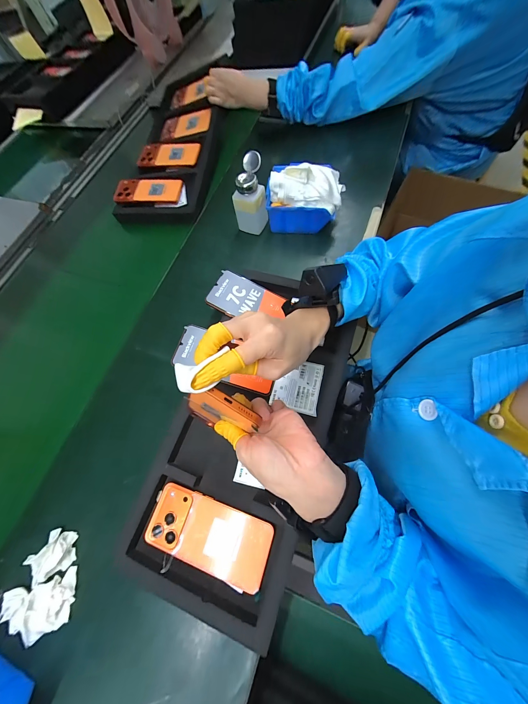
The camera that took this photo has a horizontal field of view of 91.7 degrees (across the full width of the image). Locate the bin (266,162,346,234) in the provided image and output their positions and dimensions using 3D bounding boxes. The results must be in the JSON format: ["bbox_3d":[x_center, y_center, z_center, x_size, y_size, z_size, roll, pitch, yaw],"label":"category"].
[{"bbox_3d":[0.083,-0.317,0.516,0.143,0.111,0.117,5,68,12],"label":"bin"}]

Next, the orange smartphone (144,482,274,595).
[{"bbox_3d":[-0.075,0.241,0.342,0.164,0.006,0.077,17,67,12],"label":"orange smartphone"}]

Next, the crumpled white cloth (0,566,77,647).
[{"bbox_3d":[-0.295,0.337,0.338,0.088,0.022,0.061,-21,65,0],"label":"crumpled white cloth"}]

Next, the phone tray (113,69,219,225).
[{"bbox_3d":[-0.236,-0.510,0.647,0.207,0.058,0.411,8,79,9],"label":"phone tray"}]

